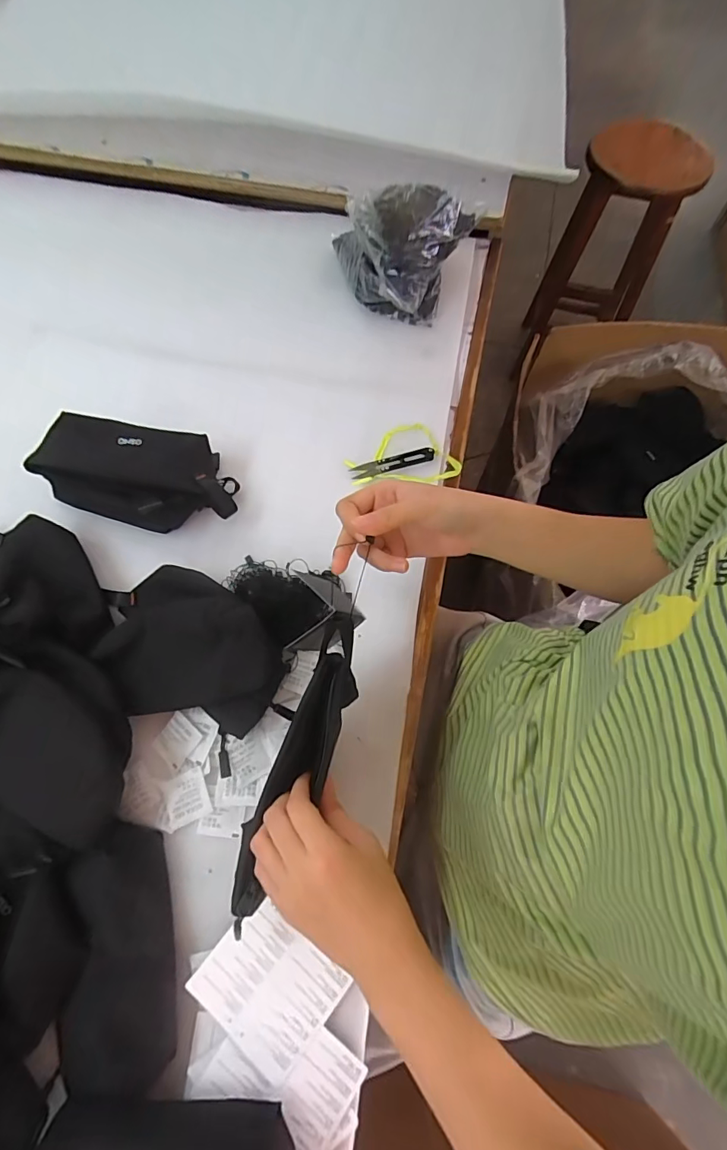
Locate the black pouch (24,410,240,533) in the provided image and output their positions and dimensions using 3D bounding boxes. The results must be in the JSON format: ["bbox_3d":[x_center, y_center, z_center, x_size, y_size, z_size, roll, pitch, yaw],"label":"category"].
[{"bbox_3d":[-0.246,-0.116,0.525,0.202,0.071,0.110,6,68,2],"label":"black pouch"}]

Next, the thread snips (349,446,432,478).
[{"bbox_3d":[0.035,-0.136,0.572,0.103,0.004,0.022,-16,69,-7],"label":"thread snips"}]

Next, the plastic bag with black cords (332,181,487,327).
[{"bbox_3d":[0.051,-0.435,0.645,0.187,0.134,0.135,4,68,1],"label":"plastic bag with black cords"}]

